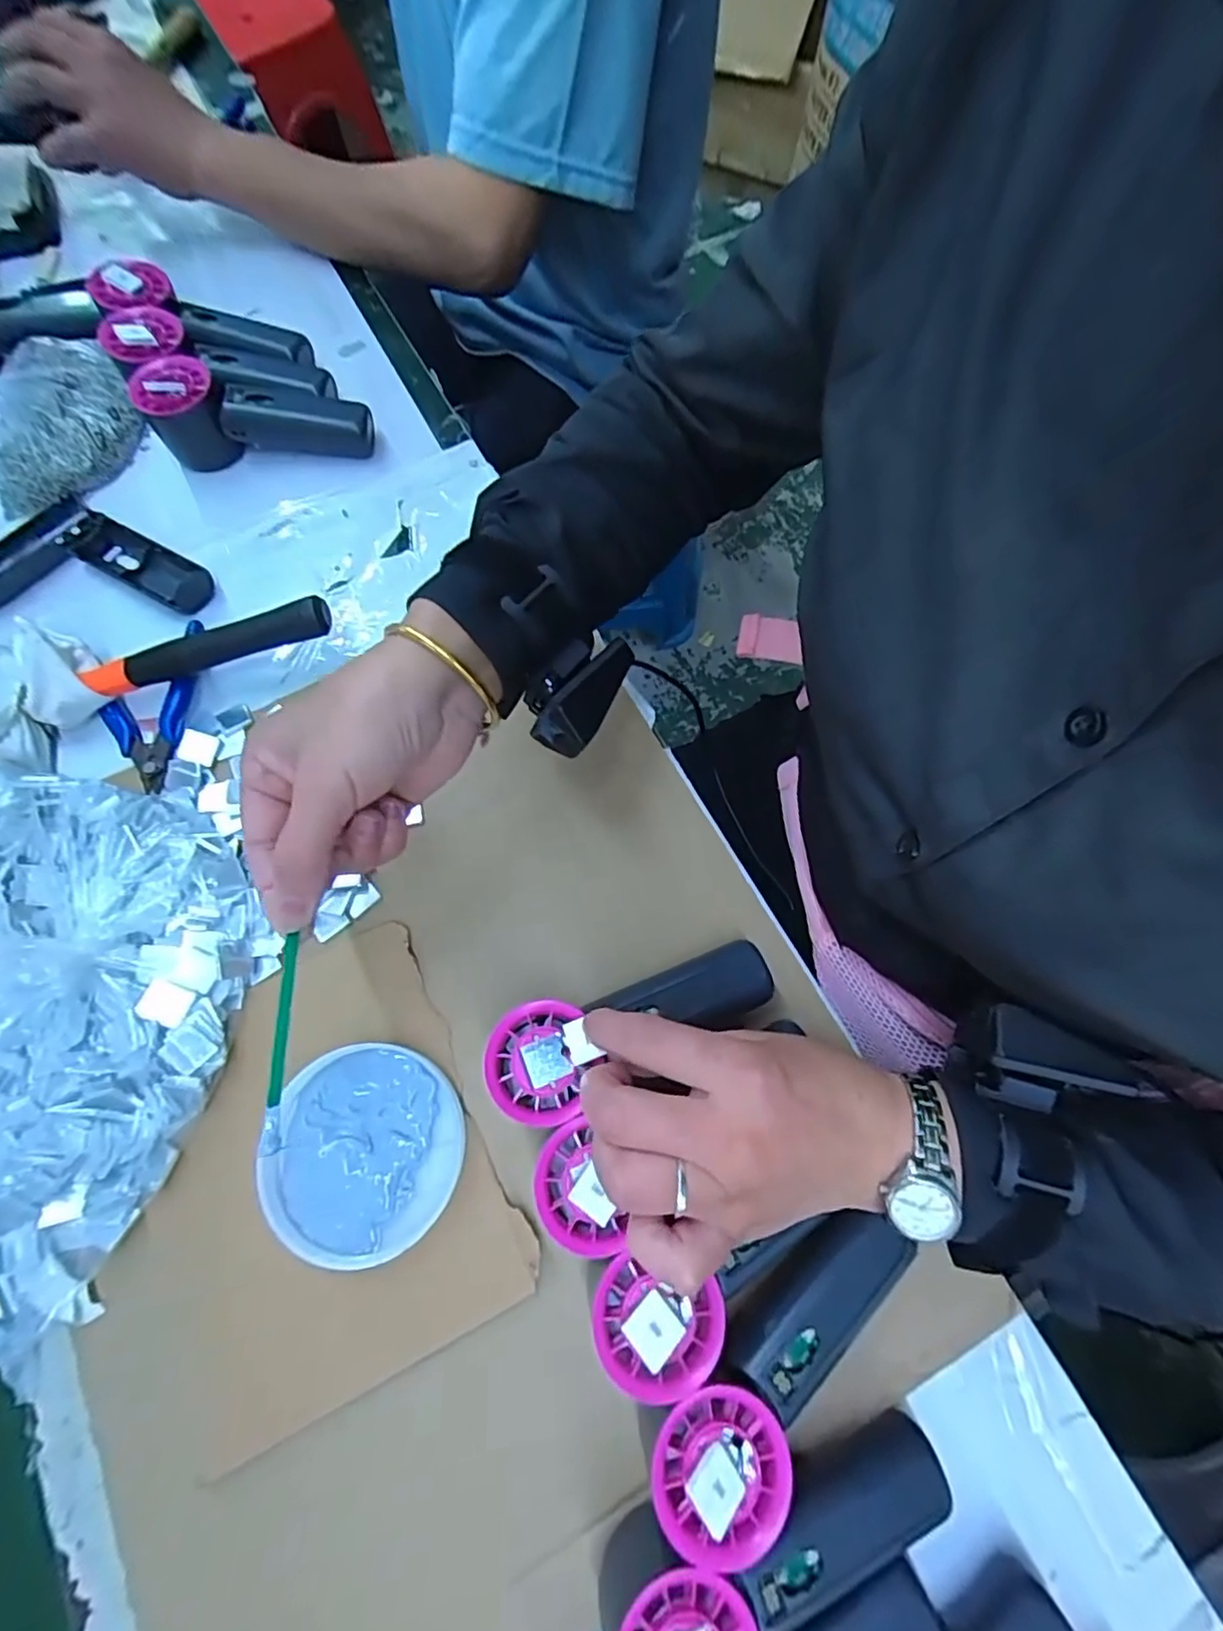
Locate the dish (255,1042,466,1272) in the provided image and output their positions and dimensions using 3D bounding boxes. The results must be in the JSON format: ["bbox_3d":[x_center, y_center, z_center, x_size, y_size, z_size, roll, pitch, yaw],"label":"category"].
[{"bbox_3d":[-0.129,0.174,0.331,0.095,0.017,0.098,1,71,-2],"label":"dish"}]

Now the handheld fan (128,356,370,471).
[{"bbox_3d":[-0.266,-0.302,0.479,0.153,0.050,0.049,1,72,1],"label":"handheld fan"}]

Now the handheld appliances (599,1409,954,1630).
[{"bbox_3d":[0.072,0.312,0.265,0.152,0.057,0.055,-17,72,-8],"label":"handheld appliances"}]

